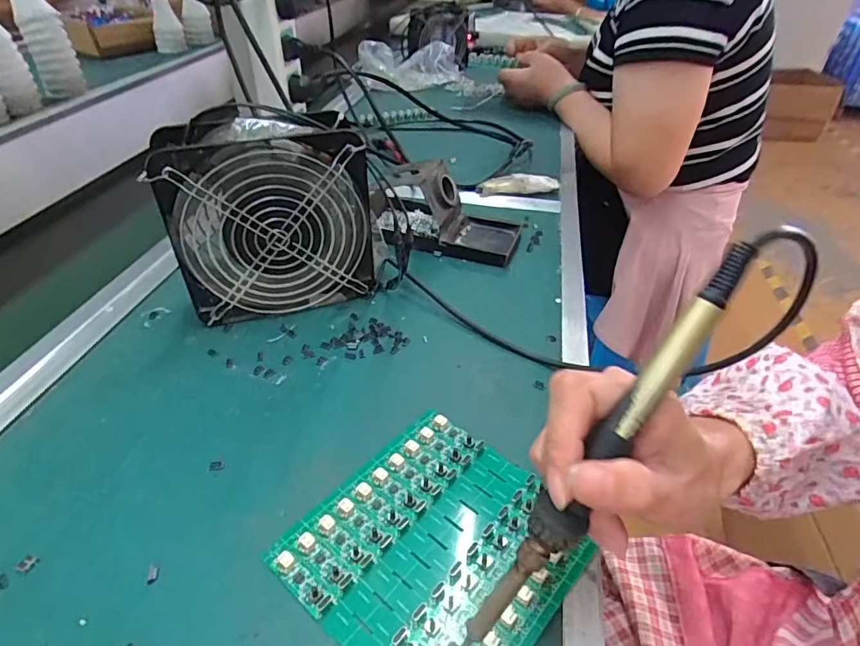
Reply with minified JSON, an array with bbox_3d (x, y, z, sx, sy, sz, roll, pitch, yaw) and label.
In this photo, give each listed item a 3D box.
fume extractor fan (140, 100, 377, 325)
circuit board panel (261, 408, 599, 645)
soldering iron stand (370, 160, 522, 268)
[{"bbox_3d":[-0.125,-0.085,0.416,0.155,0.153,0.057,-11,41,-15],"label":"fume extractor fan"},{"bbox_3d":[0.005,0.121,0.285,0.134,0.010,0.140,31,47,30],"label":"circuit board panel"},{"bbox_3d":[0.013,-0.119,0.528,0.159,0.068,0.077,12,40,13],"label":"soldering iron stand"}]

